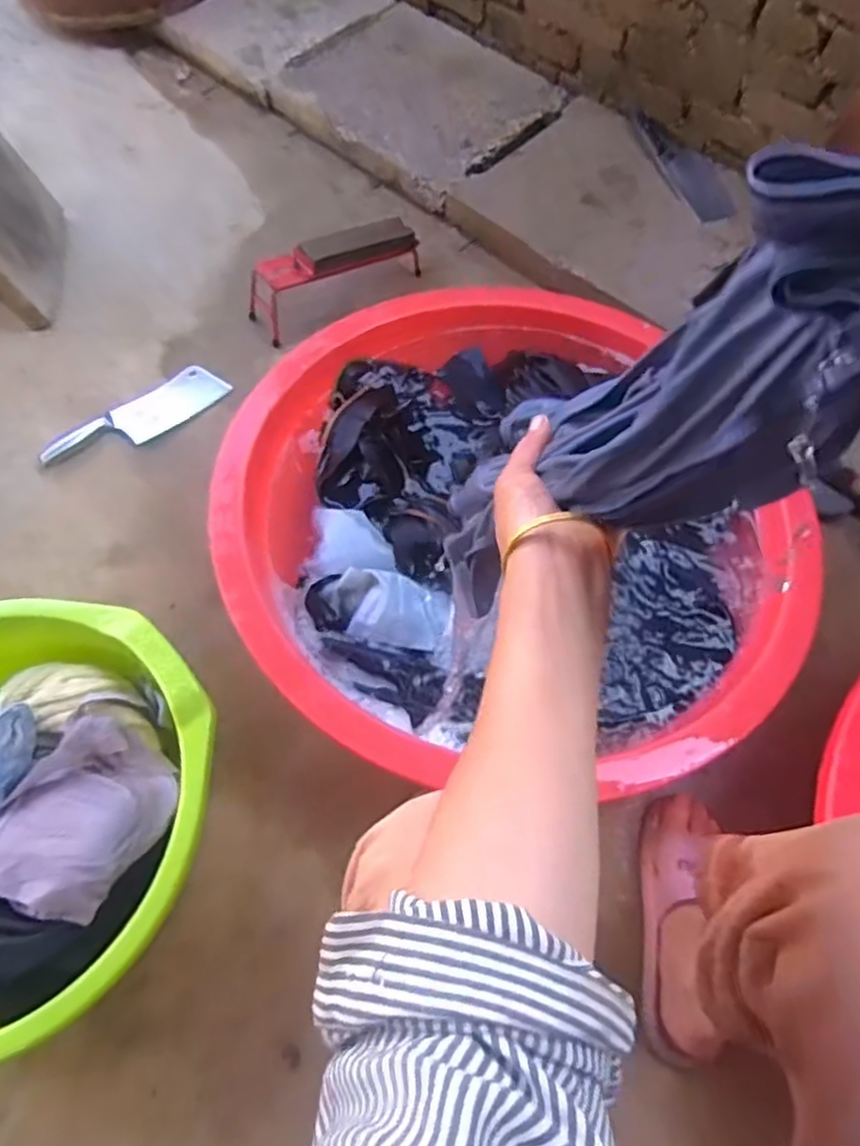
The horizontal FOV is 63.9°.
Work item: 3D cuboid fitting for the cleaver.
[{"bbox_3d":[-0.432,-0.226,1.025,0.080,0.018,0.273,45,66,6],"label":"cleaver"}]

